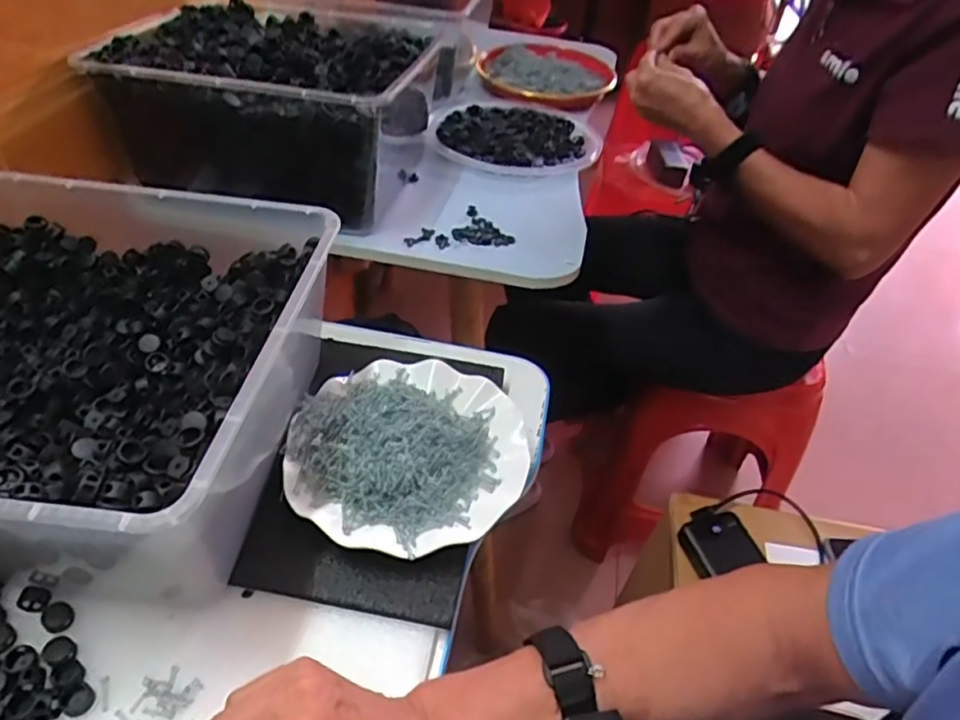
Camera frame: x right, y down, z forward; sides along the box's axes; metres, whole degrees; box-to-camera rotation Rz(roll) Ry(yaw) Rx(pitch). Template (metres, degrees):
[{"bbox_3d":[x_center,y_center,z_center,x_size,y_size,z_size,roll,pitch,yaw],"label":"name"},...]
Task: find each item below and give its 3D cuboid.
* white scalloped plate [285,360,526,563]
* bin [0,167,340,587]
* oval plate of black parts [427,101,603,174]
[{"bbox_3d":[-0.055,0.072,0.507,0.176,0.039,0.175,3,43,-3],"label":"white scalloped plate"},{"bbox_3d":[-0.278,0.014,0.460,0.296,0.145,0.295,7,43,1],"label":"bin"},{"bbox_3d":[0.048,-0.308,0.875,0.221,0.026,0.255,6,43,0],"label":"oval plate of black parts"}]

